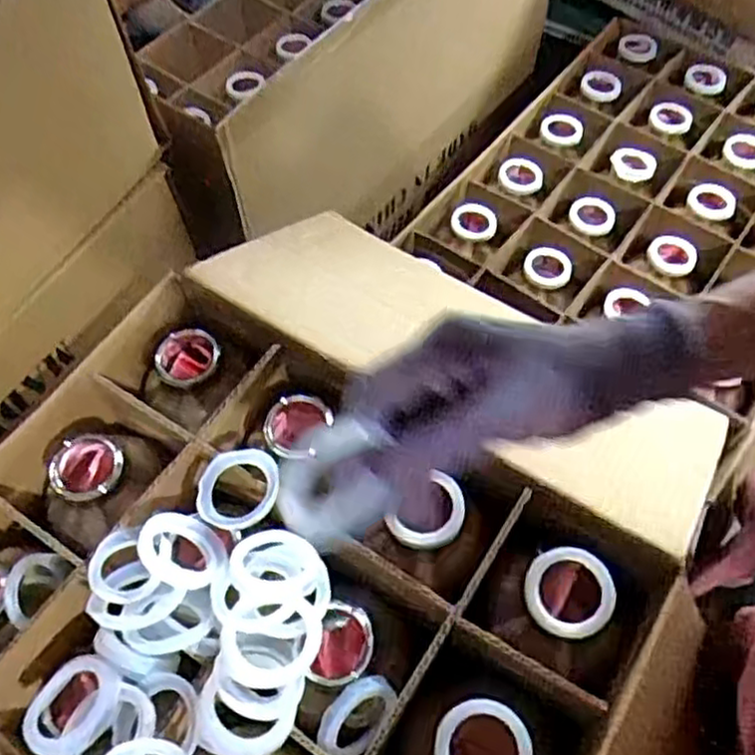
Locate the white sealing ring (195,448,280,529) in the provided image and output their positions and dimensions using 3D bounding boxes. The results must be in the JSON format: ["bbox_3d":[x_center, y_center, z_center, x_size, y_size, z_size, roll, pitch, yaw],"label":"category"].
[{"bbox_3d":[-0.099,0.078,0.522,0.053,0.006,0.058,4,77,-17],"label":"white sealing ring"}]

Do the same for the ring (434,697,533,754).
[{"bbox_3d":[0.063,0.225,0.439,0.057,0.013,0.058,-1,59,1],"label":"ring"}]

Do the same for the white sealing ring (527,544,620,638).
[{"bbox_3d":[0.128,0.142,0.486,0.057,0.008,0.057,-5,71,15],"label":"white sealing ring"}]

